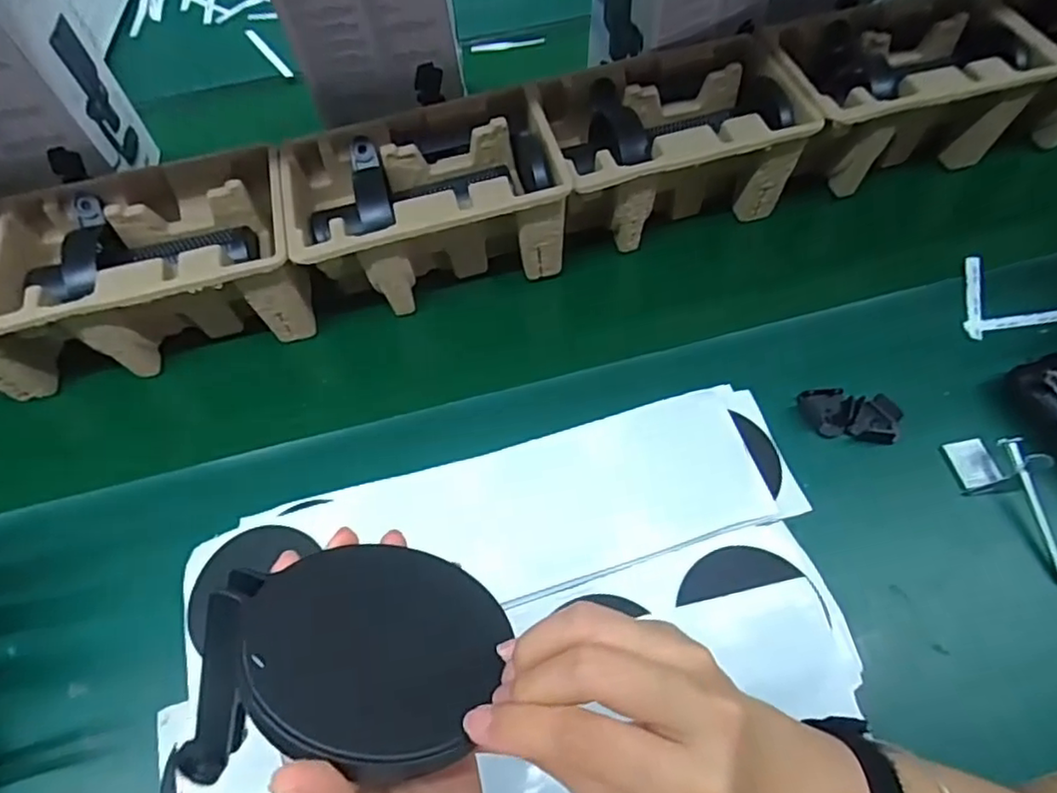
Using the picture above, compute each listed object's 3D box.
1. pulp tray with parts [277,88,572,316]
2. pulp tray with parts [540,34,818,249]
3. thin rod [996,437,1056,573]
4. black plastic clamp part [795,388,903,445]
[{"bbox_3d":[-0.086,-0.159,0.550,0.226,0.098,0.135,-15,58,-6],"label":"pulp tray with parts"},{"bbox_3d":[0.129,-0.232,0.578,0.213,0.098,0.152,-13,58,-6],"label":"pulp tray with parts"},{"bbox_3d":[0.348,0.076,0.425,0.007,0.012,0.098,-9,73,-3],"label":"thin rod"},{"bbox_3d":[0.247,0.013,0.477,0.071,0.013,0.039,9,59,8],"label":"black plastic clamp part"}]

